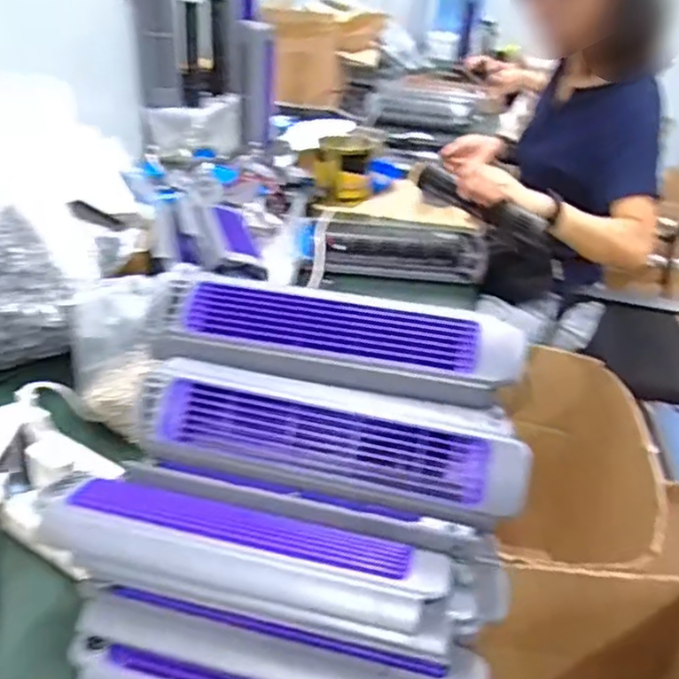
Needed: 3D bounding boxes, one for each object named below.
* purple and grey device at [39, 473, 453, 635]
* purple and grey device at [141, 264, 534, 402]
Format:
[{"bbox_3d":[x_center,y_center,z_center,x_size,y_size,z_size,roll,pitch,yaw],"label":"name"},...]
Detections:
[{"bbox_3d":[-0.071,0.155,0.493,0.288,0.049,0.062,11,31,10],"label":"purple and grey device"},{"bbox_3d":[-0.008,0.002,0.597,0.311,0.048,0.079,10,70,11],"label":"purple and grey device"}]

